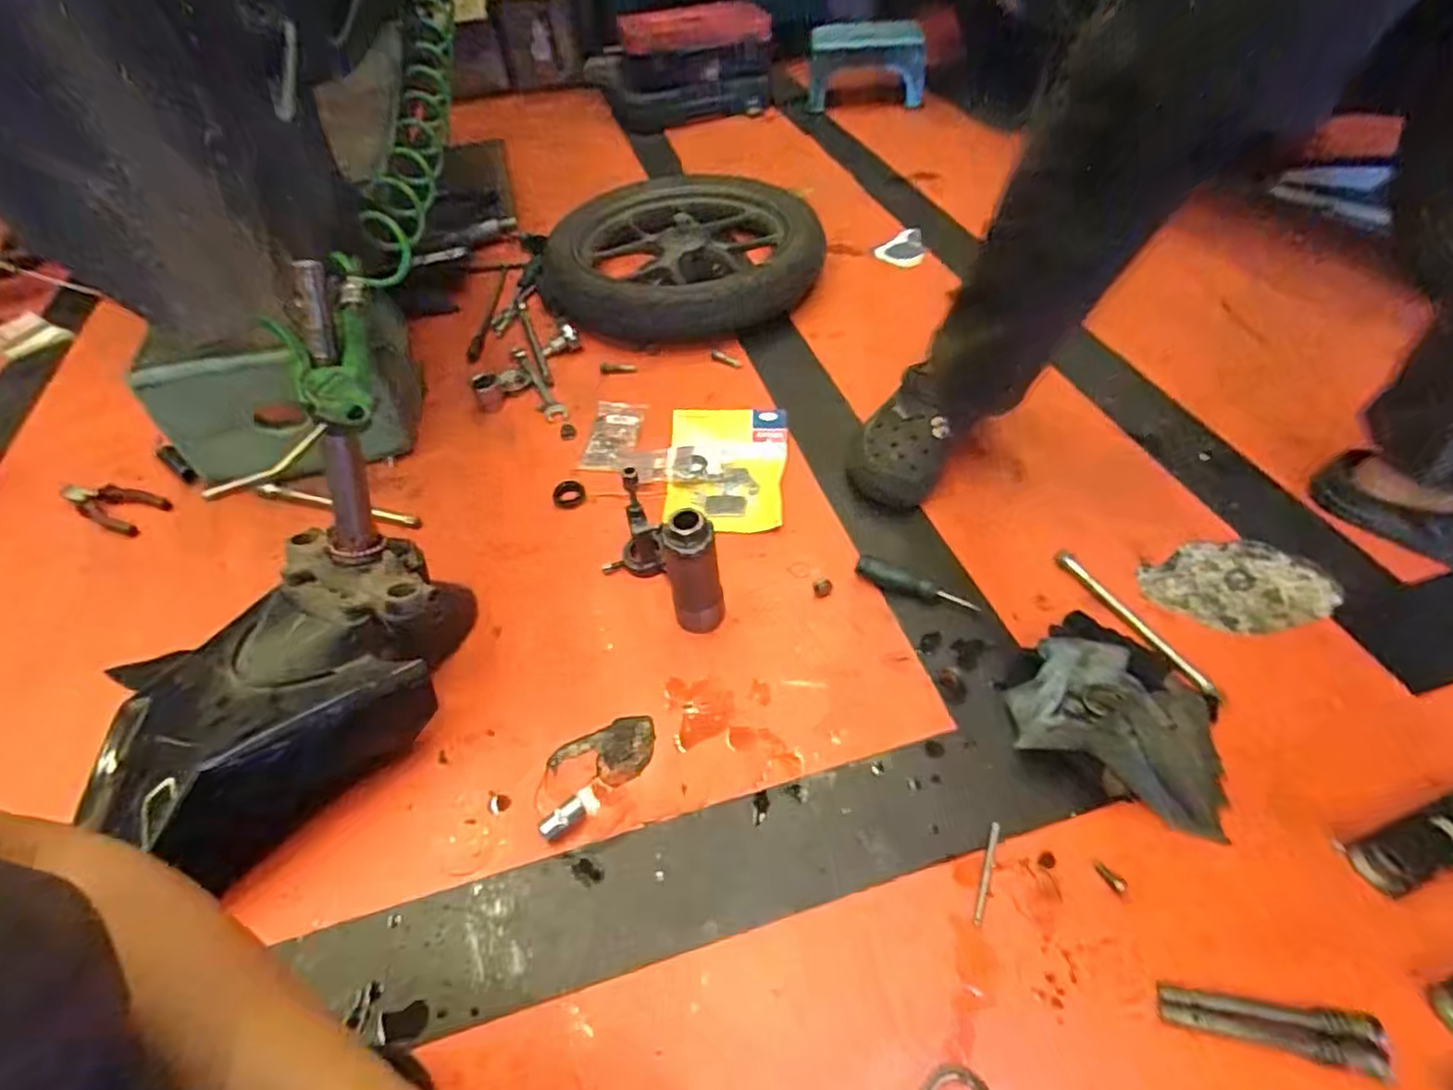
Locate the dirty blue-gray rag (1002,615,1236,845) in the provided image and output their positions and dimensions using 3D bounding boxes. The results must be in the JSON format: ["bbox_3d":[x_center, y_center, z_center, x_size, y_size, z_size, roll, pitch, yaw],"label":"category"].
[{"bbox_3d":[0.354,0.138,0.590,0.180,0.061,0.168,19,54,20],"label":"dirty blue-gray rag"}]

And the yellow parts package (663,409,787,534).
[{"bbox_3d":[-0.001,-0.100,0.841,0.148,0.025,0.186,0,50,5],"label":"yellow parts package"}]

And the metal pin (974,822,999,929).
[{"bbox_3d":[0.210,0.263,0.534,0.007,0.004,0.082,16,53,18],"label":"metal pin"}]

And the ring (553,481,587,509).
[{"bbox_3d":[-0.200,-0.067,0.848,0.038,0.013,0.042,2,50,7],"label":"ring"}]

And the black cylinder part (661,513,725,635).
[{"bbox_3d":[-0.030,0.032,0.660,0.051,0.148,0.043,-3,49,3],"label":"black cylinder part"}]

